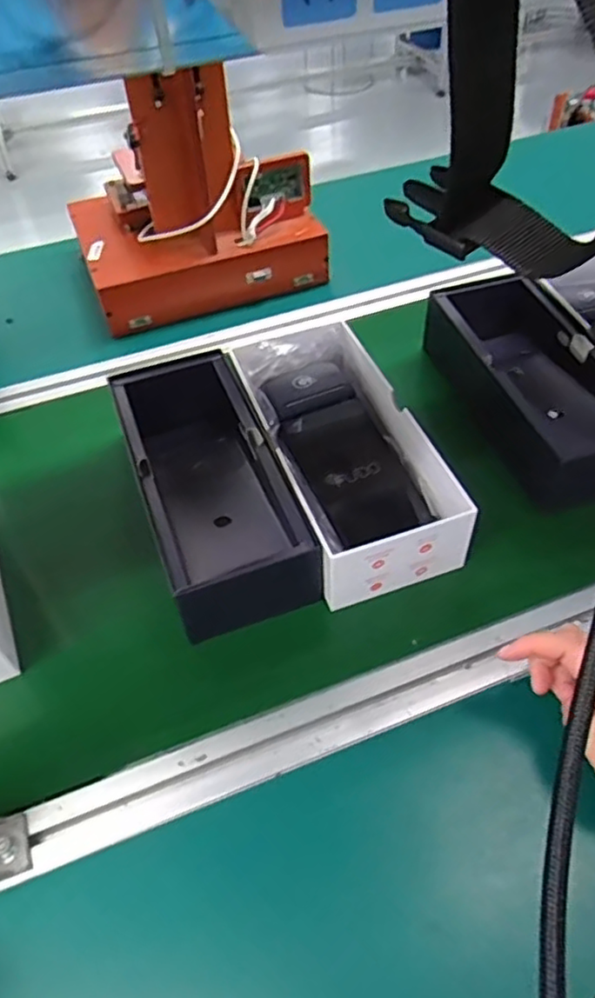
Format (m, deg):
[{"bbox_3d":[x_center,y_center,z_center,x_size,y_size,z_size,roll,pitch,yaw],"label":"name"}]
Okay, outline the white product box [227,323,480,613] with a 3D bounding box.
[{"bbox_3d":[0.037,-0.045,0.580,0.123,0.064,0.262,-15,54,-13],"label":"white product box"}]

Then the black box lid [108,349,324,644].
[{"bbox_3d":[-0.076,-0.017,0.566,0.113,0.072,0.253,-16,54,-13],"label":"black box lid"}]

